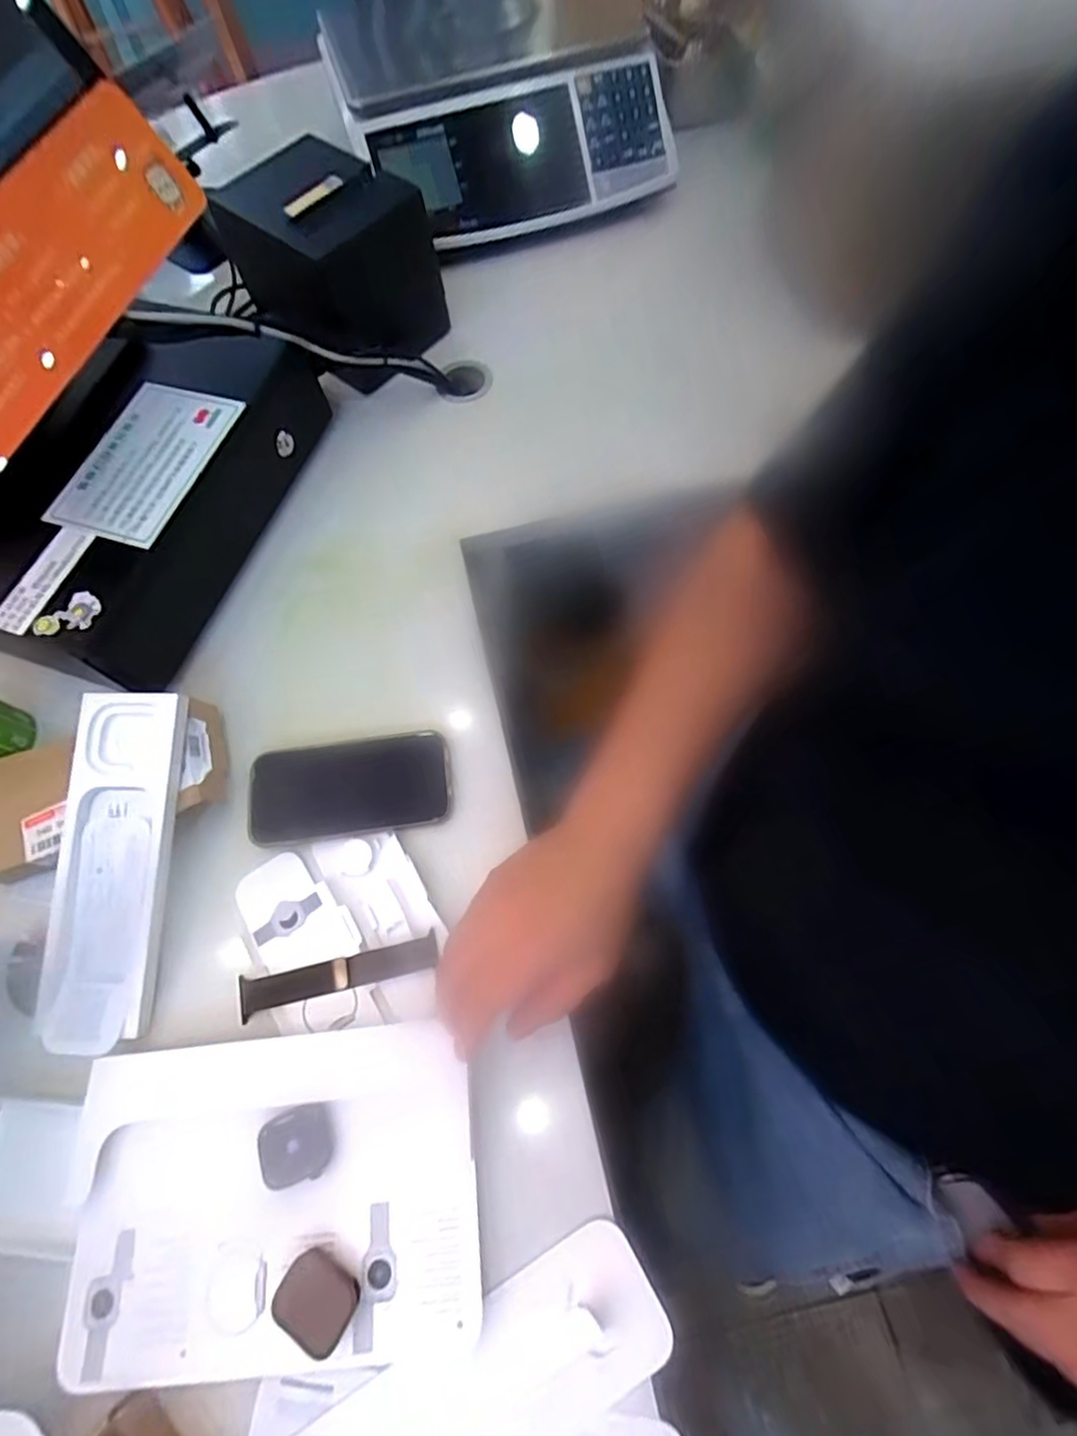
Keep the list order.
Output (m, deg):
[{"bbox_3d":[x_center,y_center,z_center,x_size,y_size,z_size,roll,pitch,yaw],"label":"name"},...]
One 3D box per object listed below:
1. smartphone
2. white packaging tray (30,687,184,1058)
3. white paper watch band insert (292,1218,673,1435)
[{"bbox_3d":[-0.143,0.052,0.459,0.151,0.014,0.072,-11,66,0],"label":"smartphone"},{"bbox_3d":[-0.300,0.100,0.423,0.079,0.019,0.235,2,80,-2],"label":"white packaging tray"},{"bbox_3d":[-0.040,0.375,0.329,0.231,0.010,0.073,-29,70,-9],"label":"white paper watch band insert"}]

